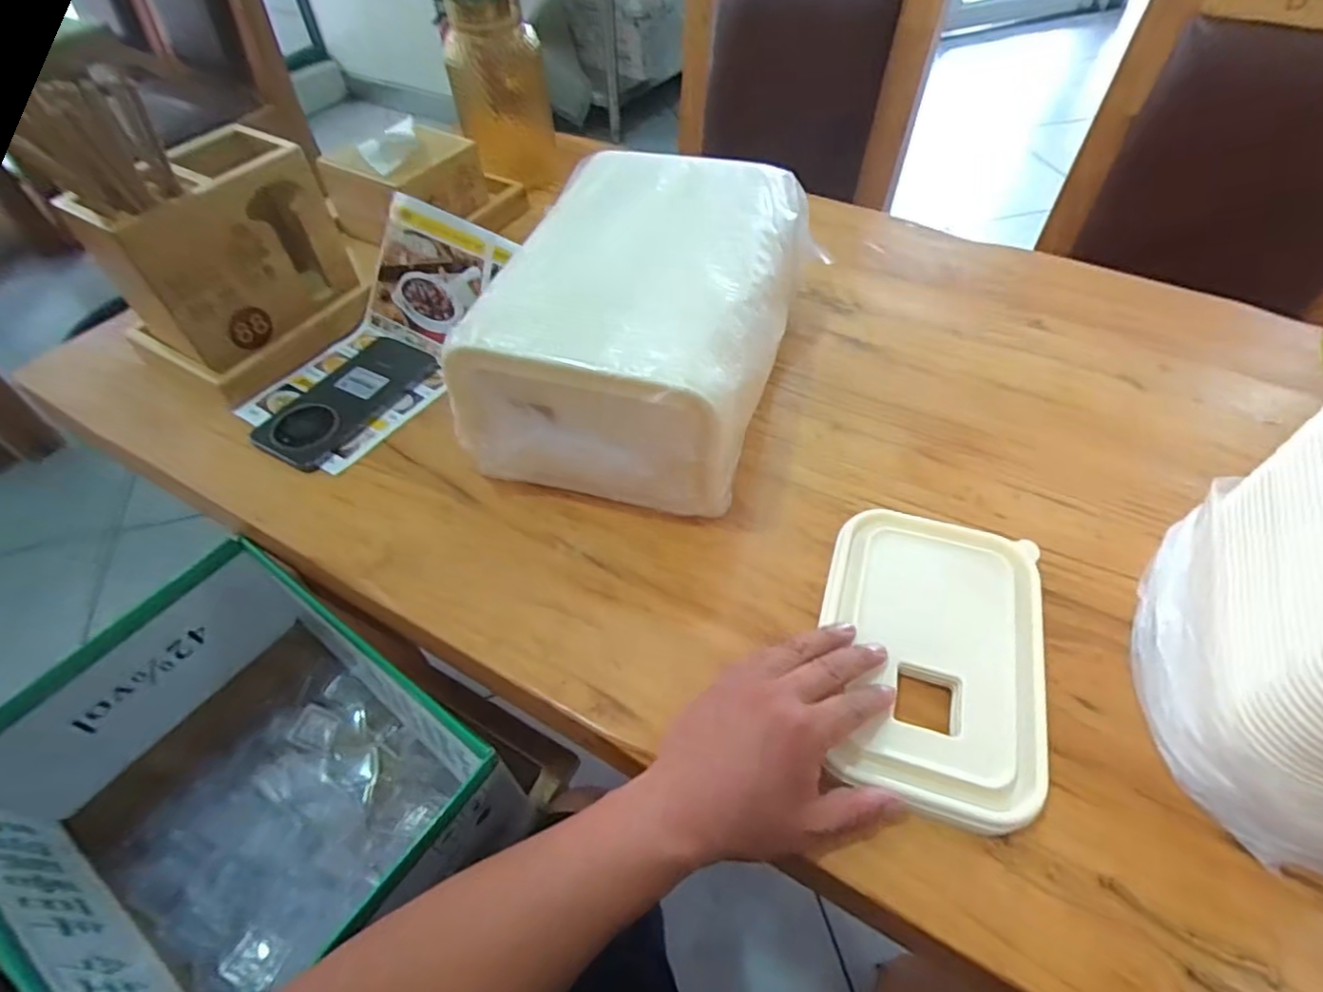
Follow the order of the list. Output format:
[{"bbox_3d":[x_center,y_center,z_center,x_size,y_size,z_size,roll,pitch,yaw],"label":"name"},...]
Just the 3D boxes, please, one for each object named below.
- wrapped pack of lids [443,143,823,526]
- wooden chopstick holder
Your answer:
[{"bbox_3d":[-0.009,-0.139,0.537,0.206,0.149,0.299,14,52,11],"label":"wrapped pack of lids"},{"bbox_3d":[-0.371,-0.200,0.567,0.123,0.151,0.180,32,58,23],"label":"wooden chopstick holder"}]

